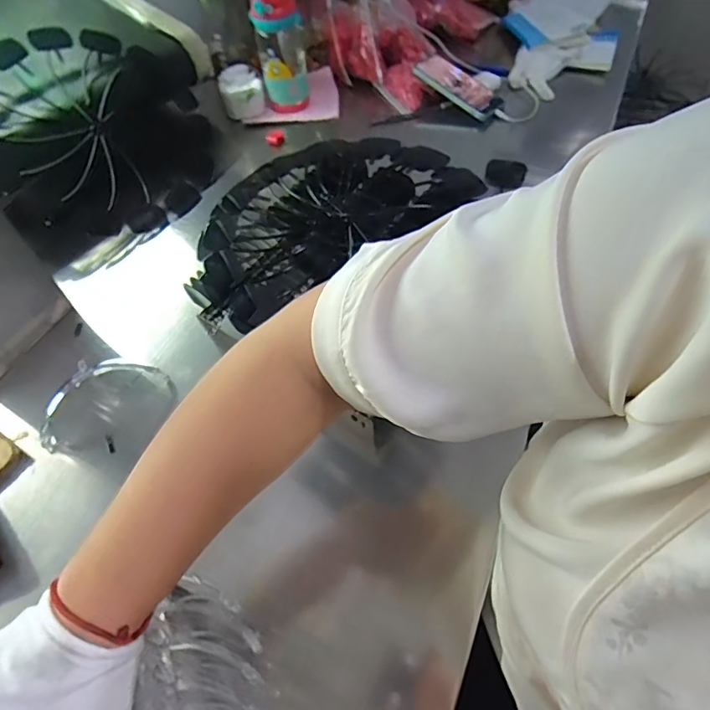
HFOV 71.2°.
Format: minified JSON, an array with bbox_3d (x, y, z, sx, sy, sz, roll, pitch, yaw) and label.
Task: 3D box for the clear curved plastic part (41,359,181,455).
[{"bbox_3d":[-0.296,0.043,0.571,0.151,0.056,0.058,-30,59,-16],"label":"clear curved plastic part"}]

